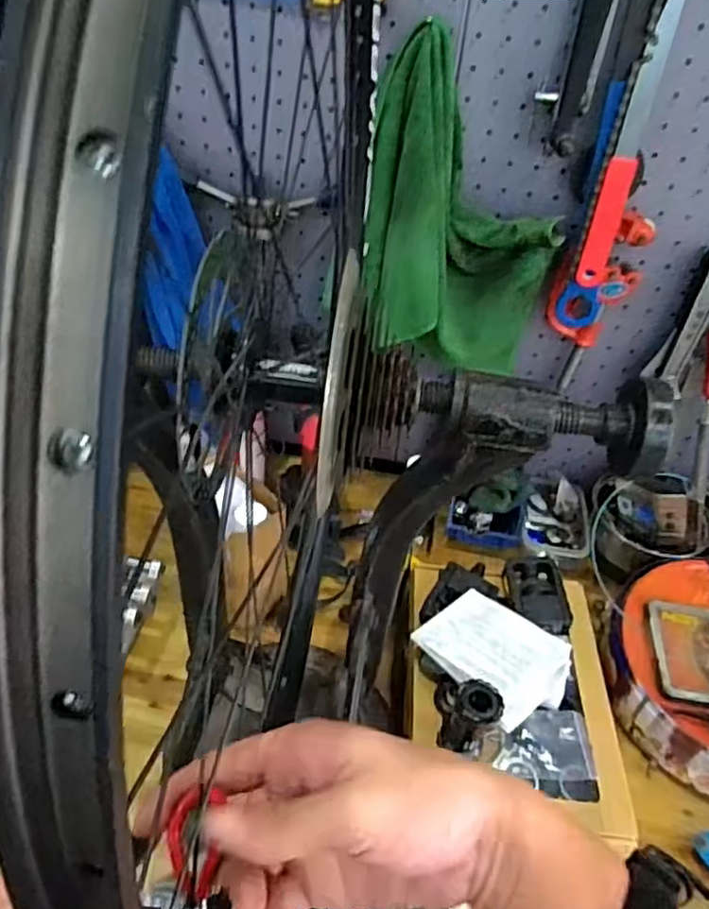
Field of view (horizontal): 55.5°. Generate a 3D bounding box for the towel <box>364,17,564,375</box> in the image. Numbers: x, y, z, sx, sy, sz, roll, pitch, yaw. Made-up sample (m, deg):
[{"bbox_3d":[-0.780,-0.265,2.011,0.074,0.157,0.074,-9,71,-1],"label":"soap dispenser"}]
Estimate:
[{"bbox_3d":[0.120,-0.258,0.767,0.212,0.327,0.105,5,41,-1],"label":"towel"}]

